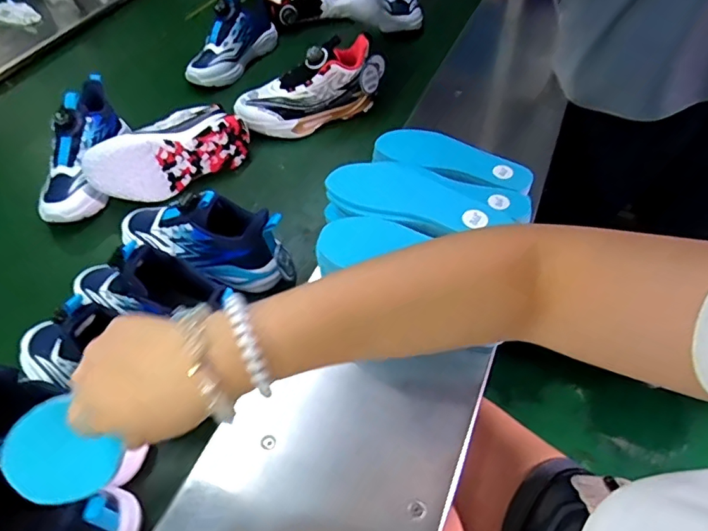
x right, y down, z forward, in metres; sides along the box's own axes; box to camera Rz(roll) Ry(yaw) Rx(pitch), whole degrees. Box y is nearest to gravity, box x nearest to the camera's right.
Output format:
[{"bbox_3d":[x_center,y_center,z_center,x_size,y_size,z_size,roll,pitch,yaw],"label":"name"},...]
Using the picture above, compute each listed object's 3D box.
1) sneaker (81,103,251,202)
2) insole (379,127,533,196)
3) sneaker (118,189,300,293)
[{"bbox_3d":[-0.280,-0.175,0.773,0.239,0.091,0.098,-33,60,-21],"label":"sneaker"},{"bbox_3d":[0.141,-0.154,0.709,0.216,0.011,0.069,19,56,15],"label":"insole"},{"bbox_3d":[-0.195,-0.036,0.649,0.237,0.118,0.092,21,57,16],"label":"sneaker"}]

